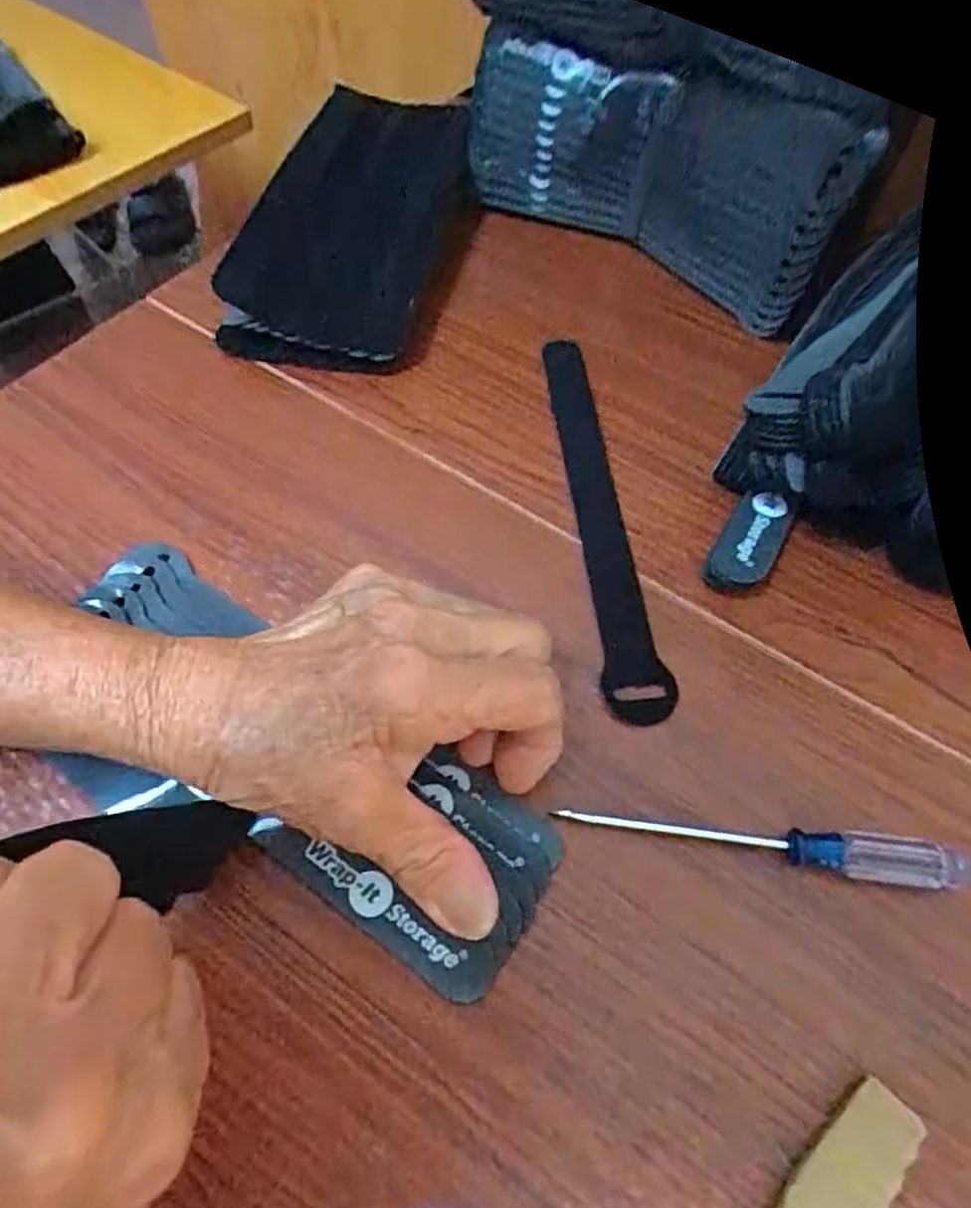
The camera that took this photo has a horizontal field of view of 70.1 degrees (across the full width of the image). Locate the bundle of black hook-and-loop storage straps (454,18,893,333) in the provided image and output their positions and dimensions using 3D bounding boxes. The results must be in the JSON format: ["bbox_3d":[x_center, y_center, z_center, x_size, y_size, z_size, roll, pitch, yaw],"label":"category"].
[{"bbox_3d":[0.075,-0.211,0.343,0.196,0.085,0.043,39,68,20],"label":"bundle of black hook-and-loop storage straps"}]

